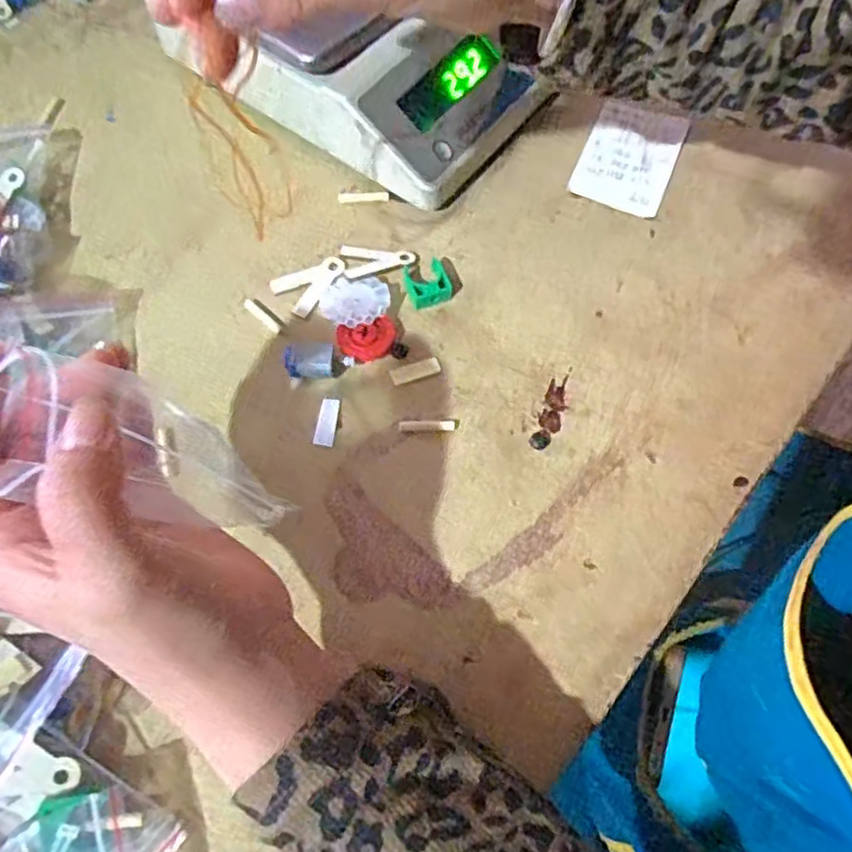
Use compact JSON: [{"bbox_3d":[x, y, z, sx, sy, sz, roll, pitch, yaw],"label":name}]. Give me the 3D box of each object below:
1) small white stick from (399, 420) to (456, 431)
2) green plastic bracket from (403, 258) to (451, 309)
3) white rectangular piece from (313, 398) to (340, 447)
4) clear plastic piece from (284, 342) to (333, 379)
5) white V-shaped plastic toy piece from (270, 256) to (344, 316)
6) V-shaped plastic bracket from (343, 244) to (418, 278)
[{"bbox_3d":[0.001,-0.001,0.369,0.030,0.004,0.006,0,65,-1],"label":"small white stick"},{"bbox_3d":[0.001,-0.086,0.408,0.024,0.010,0.029,-14,66,-8],"label":"green plastic bracket"},{"bbox_3d":[-0.054,-0.003,0.370,0.011,0.004,0.027,8,65,2],"label":"white rectangular piece"},{"bbox_3d":[-0.064,-0.037,0.379,0.026,0.014,0.019,0,65,-1],"label":"clear plastic piece"},{"bbox_3d":[-0.072,-0.088,0.409,0.032,0.004,0.044,32,68,13],"label":"white V-shaped plastic toy piece"},{"bbox_3d":[-0.029,-0.102,0.417,0.043,0.004,0.025,-9,66,-6],"label":"V-shaped plastic bracket"}]

